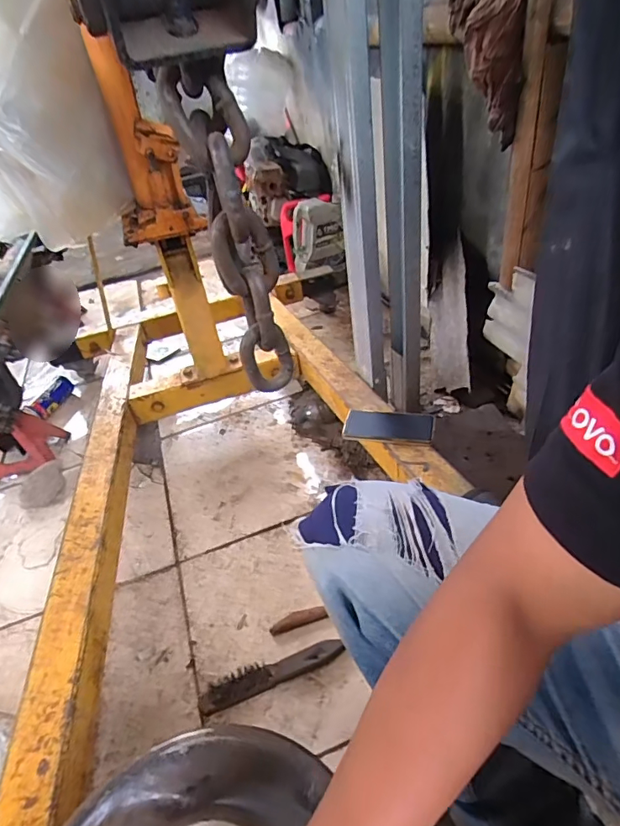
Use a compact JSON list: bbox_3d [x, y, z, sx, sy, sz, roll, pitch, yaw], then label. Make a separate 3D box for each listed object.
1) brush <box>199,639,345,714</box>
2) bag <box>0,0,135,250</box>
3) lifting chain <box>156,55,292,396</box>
[{"bbox_3d":[-0.058,0.403,0.745,0.227,0.040,0.036,-17,39,-12],"label":"brush"},{"bbox_3d":[-0.464,-0.433,0.753,0.278,0.334,0.165,-17,39,-8],"label":"bag"},{"bbox_3d":[-0.042,-0.094,0.282,0.036,0.180,0.030,11,43,25],"label":"lifting chain"}]

